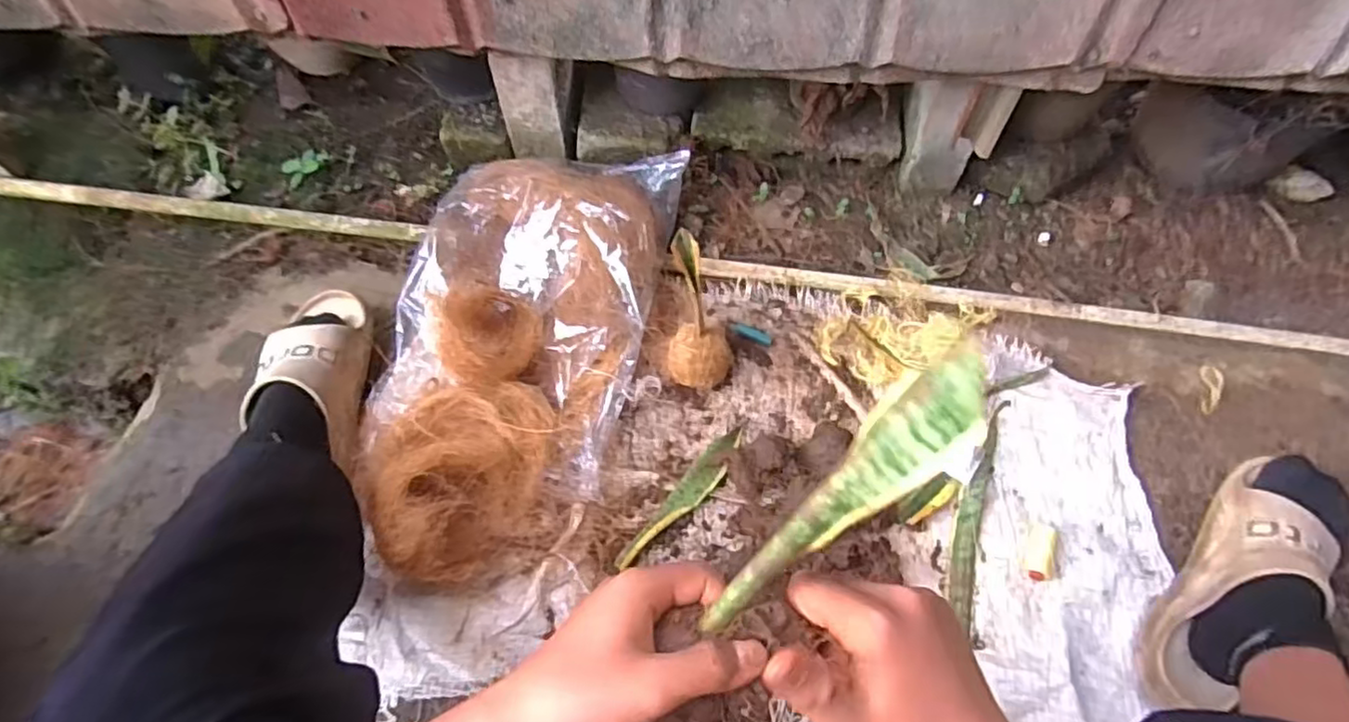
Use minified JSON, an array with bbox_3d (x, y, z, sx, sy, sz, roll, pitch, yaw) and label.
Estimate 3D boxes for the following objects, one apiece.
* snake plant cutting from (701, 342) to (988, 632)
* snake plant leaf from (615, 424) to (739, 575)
[{"bbox_3d":[0.069,0.065,0.287,0.032,0.181,0.010,49,32,21],"label":"snake plant cutting"},{"bbox_3d":[0.012,0.149,0.723,0.034,0.019,0.198,35,69,16],"label":"snake plant leaf"}]

